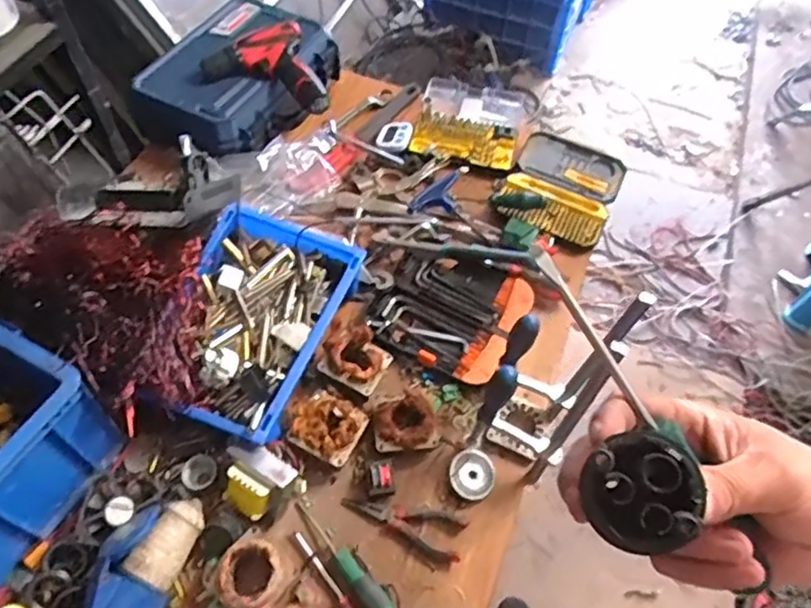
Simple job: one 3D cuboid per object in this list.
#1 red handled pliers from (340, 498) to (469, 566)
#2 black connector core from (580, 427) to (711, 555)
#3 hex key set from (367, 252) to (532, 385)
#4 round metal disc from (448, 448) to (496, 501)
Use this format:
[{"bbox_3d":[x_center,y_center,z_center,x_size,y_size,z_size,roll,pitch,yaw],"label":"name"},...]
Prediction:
[{"bbox_3d":[-0.003,0.267,0.770,0.153,0.025,0.060,17,56,9],"label":"red handled pliers"},{"bbox_3d":[0.085,0.067,0.222,0.037,0.020,0.036,-25,60,-18],"label":"black connector core"},{"bbox_3d":[0.069,0.004,0.935,0.199,0.027,0.206,25,58,14],"label":"hex key set"},{"bbox_3d":[0.087,0.220,0.804,0.057,0.006,0.062,-34,84,-11],"label":"round metal disc"}]

